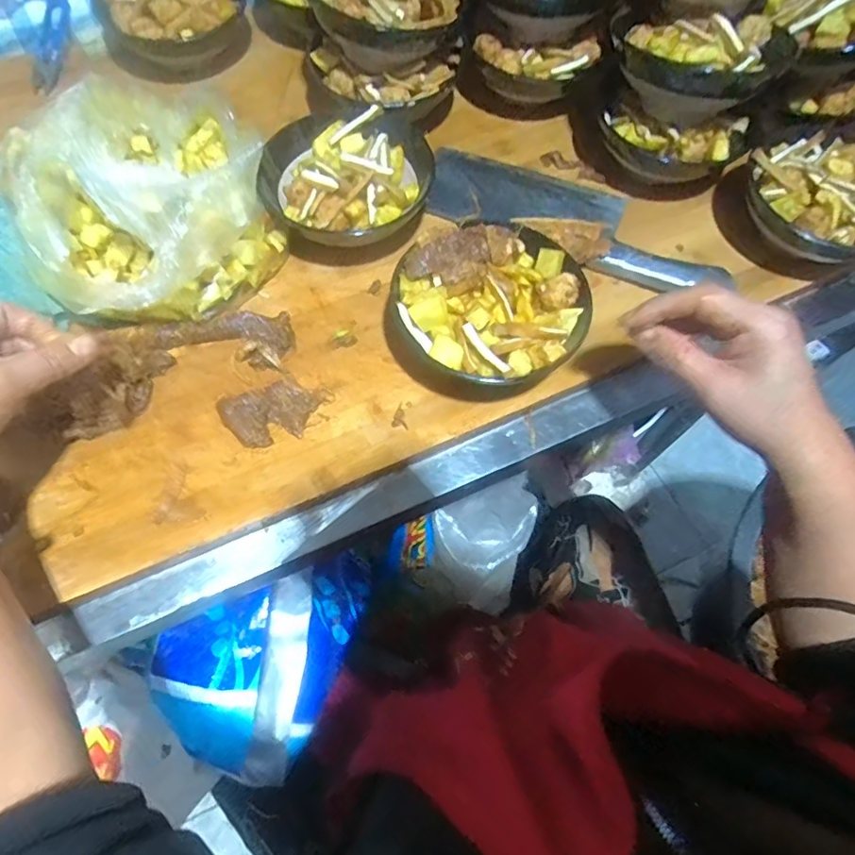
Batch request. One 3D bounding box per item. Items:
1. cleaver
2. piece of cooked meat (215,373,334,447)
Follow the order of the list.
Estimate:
[{"bbox_3d":[0.121,-0.180,0.482,0.253,0.027,0.105,19,65,7],"label":"cleaver"},{"bbox_3d":[-0.100,-0.013,0.384,0.070,0.014,0.040,-25,68,-13],"label":"piece of cooked meat"}]

